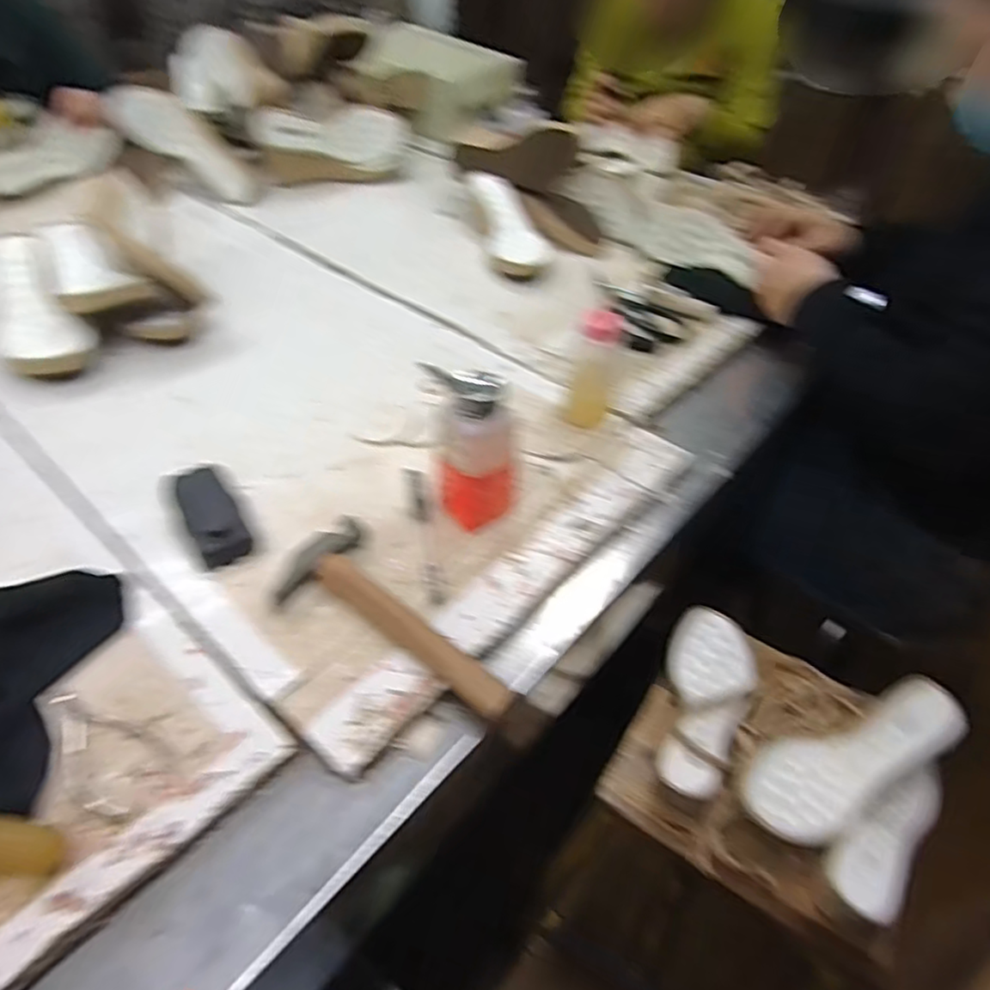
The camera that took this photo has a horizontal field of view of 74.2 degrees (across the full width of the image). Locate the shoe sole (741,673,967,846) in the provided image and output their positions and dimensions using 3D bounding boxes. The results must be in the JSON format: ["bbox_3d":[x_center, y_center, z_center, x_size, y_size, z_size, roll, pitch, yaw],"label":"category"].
[{"bbox_3d":[0.321,0.241,0.592,0.223,0.056,0.080,-24,51,-9],"label":"shoe sole"}]

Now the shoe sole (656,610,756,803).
[{"bbox_3d":[0.216,0.206,0.659,0.082,0.056,0.220,15,46,10],"label":"shoe sole"}]

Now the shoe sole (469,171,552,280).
[{"bbox_3d":[0.017,-0.391,0.949,0.078,0.028,0.226,-11,61,-15],"label":"shoe sole"}]

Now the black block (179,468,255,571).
[{"bbox_3d":[-0.239,0.015,0.550,0.038,0.025,0.102,-24,52,-25],"label":"black block"}]

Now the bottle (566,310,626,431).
[{"bbox_3d":[0.097,-0.120,0.635,0.040,0.115,0.035,13,46,8],"label":"bottle"}]

